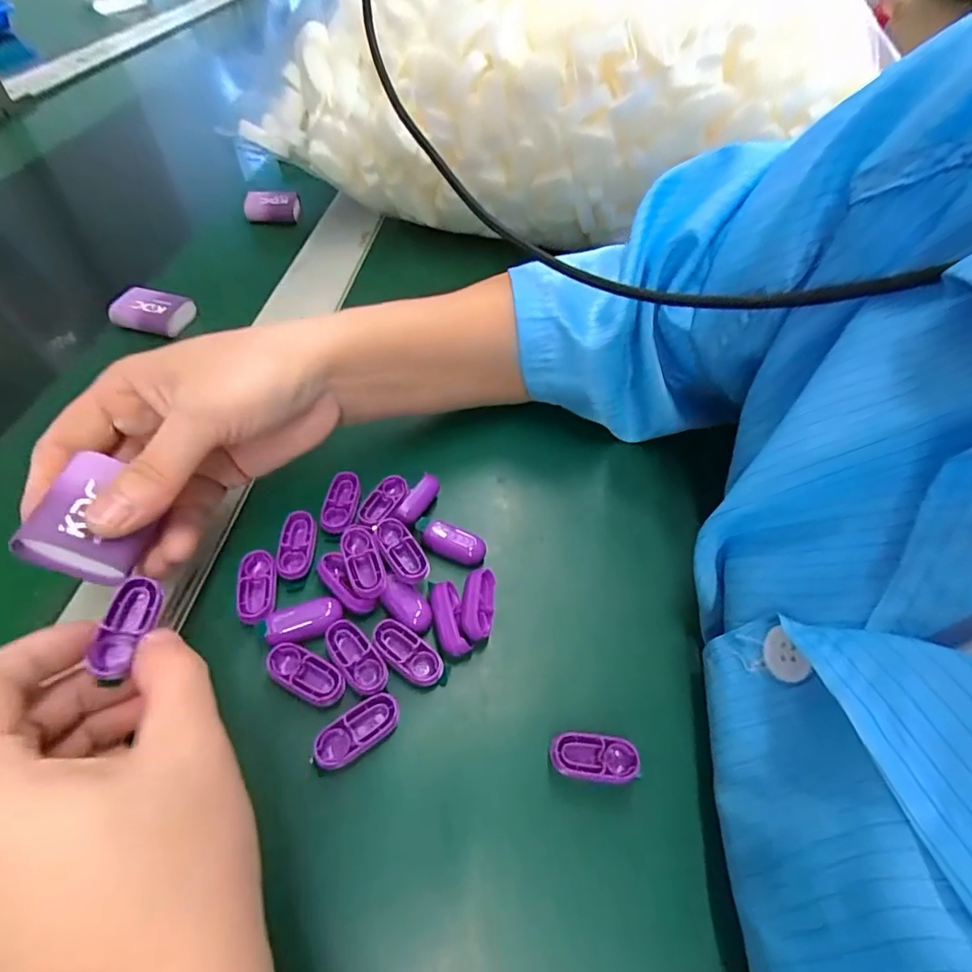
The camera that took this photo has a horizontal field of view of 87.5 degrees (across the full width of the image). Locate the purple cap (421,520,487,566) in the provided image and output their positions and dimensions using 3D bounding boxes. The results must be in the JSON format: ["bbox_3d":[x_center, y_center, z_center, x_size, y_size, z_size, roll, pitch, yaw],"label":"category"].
[{"bbox_3d":[-0.016,0.028,0.252,0.031,0.010,0.014,16,53,7],"label":"purple cap"}]

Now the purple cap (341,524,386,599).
[{"bbox_3d":[-0.056,0.035,0.232,0.016,0.013,0.033,-14,55,-14],"label":"purple cap"}]

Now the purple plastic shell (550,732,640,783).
[{"bbox_3d":[0.042,0.107,0.199,0.034,0.005,0.016,6,52,0],"label":"purple plastic shell"}]

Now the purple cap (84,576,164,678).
[{"bbox_3d":[-0.124,0.050,0.177,0.014,0.012,0.033,14,72,6],"label":"purple cap"}]

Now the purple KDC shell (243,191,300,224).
[{"bbox_3d":[-0.190,-0.246,0.447,0.047,0.021,0.021,1,53,-4],"label":"purple KDC shell"}]

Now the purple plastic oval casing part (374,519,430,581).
[{"bbox_3d":[-0.040,0.031,0.237,0.015,0.013,0.034,-32,61,-25],"label":"purple plastic oval casing part"}]

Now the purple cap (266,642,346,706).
[{"bbox_3d":[-0.074,0.077,0.208,0.034,0.006,0.016,22,54,12],"label":"purple cap"}]

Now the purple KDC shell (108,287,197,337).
[{"bbox_3d":[-0.230,-0.121,0.349,0.048,0.016,0.027,11,53,4],"label":"purple KDC shell"}]

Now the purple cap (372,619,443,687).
[{"bbox_3d":[-0.034,0.072,0.218,0.034,0.007,0.017,34,57,20],"label":"purple cap"}]

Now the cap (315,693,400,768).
[{"bbox_3d":[-0.049,0.094,0.197,0.034,0.004,0.016,-29,60,-24],"label":"cap"}]

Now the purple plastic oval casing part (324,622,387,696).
[{"bbox_3d":[-0.055,0.073,0.215,0.016,0.008,0.033,-33,62,-26],"label":"purple plastic oval casing part"}]

